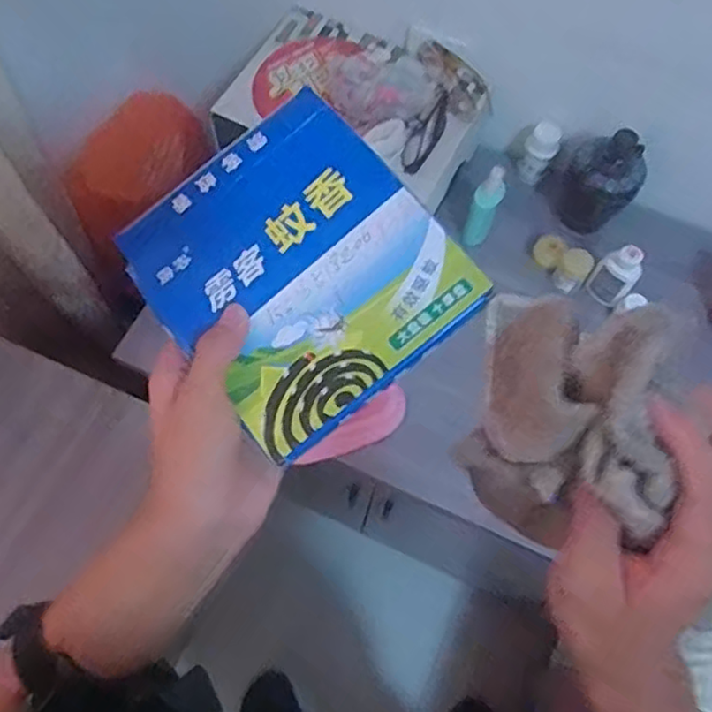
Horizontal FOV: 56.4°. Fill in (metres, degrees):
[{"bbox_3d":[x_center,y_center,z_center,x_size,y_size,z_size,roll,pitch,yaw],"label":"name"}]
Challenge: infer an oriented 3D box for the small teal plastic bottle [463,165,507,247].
[{"bbox_3d":[0.178,-0.205,0.917,0.034,0.127,0.044,23,67,8],"label":"small teal plastic bottle"}]

